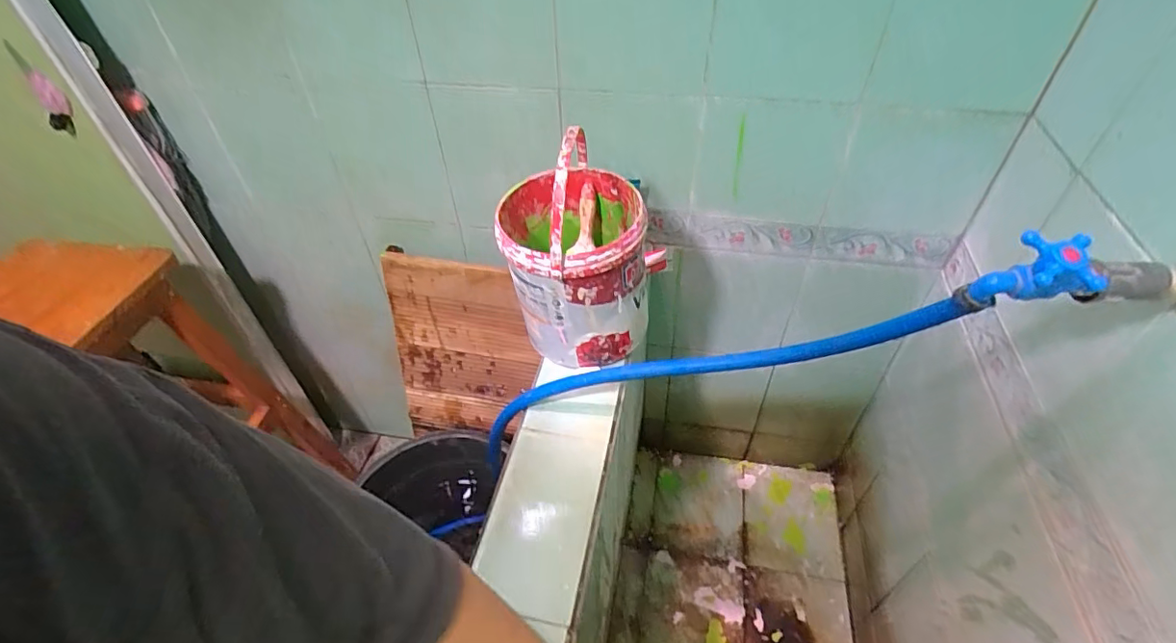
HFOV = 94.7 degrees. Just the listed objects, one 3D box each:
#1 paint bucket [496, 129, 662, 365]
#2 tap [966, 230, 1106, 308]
[{"bbox_3d":[-0.020,-0.099,0.688,0.168,0.258,0.199,-7,45,-4],"label":"paint bucket"},{"bbox_3d":[0.323,-0.031,0.394,0.062,0.057,0.038,0,45,2],"label":"tap"}]

